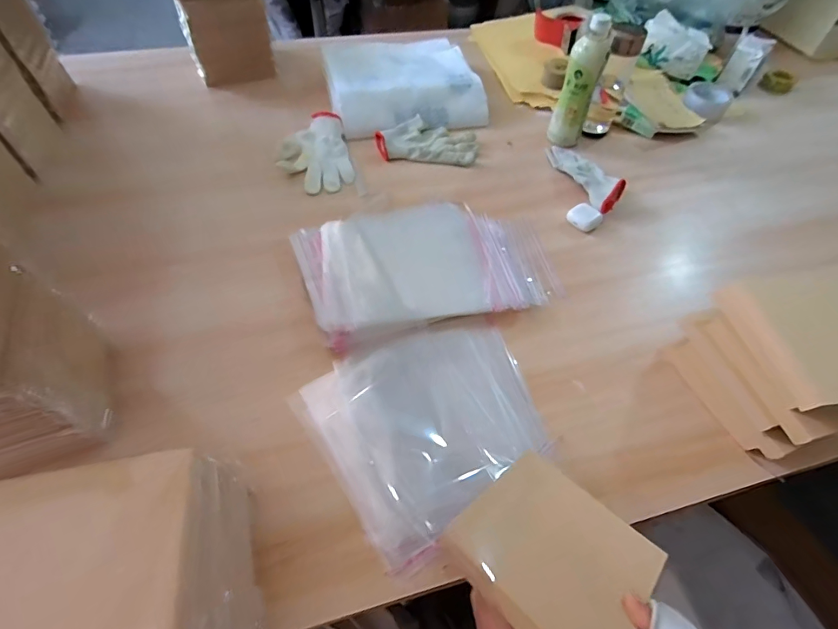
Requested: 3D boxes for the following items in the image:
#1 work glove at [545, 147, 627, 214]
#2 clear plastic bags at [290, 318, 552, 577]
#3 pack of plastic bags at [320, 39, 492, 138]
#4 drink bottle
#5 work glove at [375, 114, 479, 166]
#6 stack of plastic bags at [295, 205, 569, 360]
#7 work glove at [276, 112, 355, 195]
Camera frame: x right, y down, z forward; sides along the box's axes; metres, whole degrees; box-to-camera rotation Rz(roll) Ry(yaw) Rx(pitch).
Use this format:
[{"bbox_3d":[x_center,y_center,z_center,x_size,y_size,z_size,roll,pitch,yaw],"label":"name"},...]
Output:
[{"bbox_3d":[0.292,-0.253,0.762,0.062,0.033,0.190,-12,56,-12],"label":"work glove"},{"bbox_3d":[0.017,0.115,0.509,0.255,0.013,0.224,-28,60,-21],"label":"clear plastic bags"},{"bbox_3d":[-0.038,-0.494,0.902,0.297,0.061,0.294,-9,55,-9],"label":"pack of plastic bags"},{"bbox_3d":[0.288,-0.414,0.775,0.060,0.201,0.057,7,54,2],"label":"drink bottle"},{"bbox_3d":[0.016,-0.328,0.811,0.185,0.024,0.101,2,54,-1],"label":"work glove"},{"bbox_3d":[0.016,-0.087,0.640,0.364,0.033,0.237,-13,56,-12],"label":"stack of plastic bags"},{"bbox_3d":[-0.191,-0.294,0.783,0.123,0.027,0.197,-10,55,-10],"label":"work glove"}]

